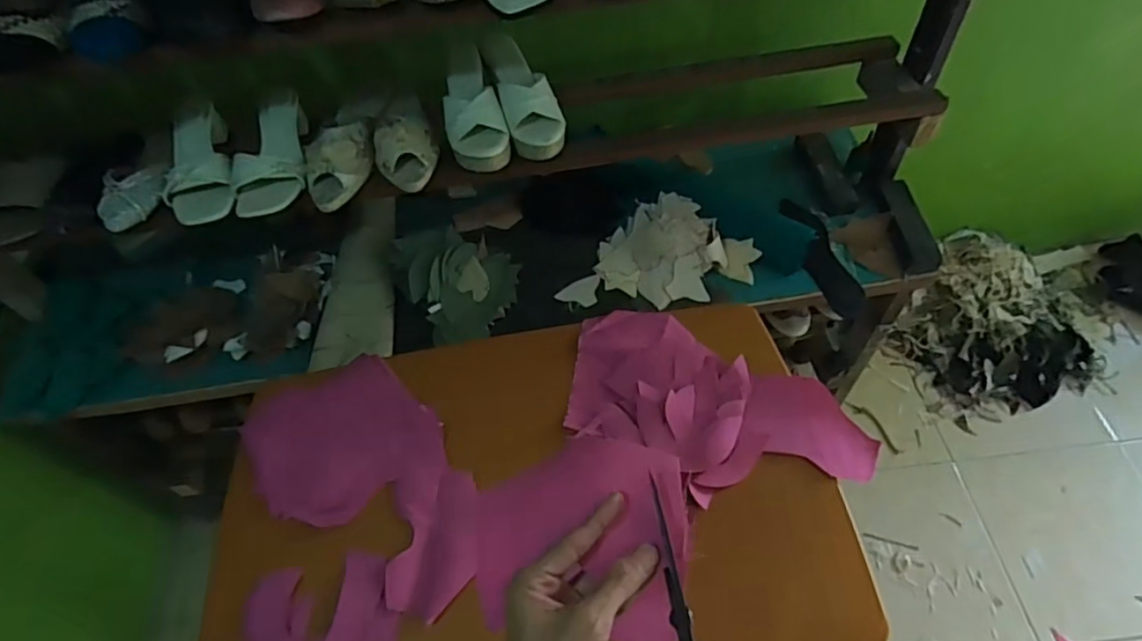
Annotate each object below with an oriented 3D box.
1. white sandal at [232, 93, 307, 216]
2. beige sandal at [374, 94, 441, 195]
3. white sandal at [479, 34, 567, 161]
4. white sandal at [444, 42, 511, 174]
[{"bbox_3d":[-0.417,-0.237,0.898,0.094,0.065,0.216,3,66,0],"label":"white sandal"},{"bbox_3d":[-0.248,-0.281,0.910,0.088,0.059,0.223,-14,55,-12],"label":"beige sandal"},{"bbox_3d":[-0.068,-0.329,0.912,0.081,0.069,0.206,-19,55,-9],"label":"white sandal"},{"bbox_3d":[-0.144,-0.308,0.905,0.082,0.058,0.217,-14,55,-5],"label":"white sandal"}]

